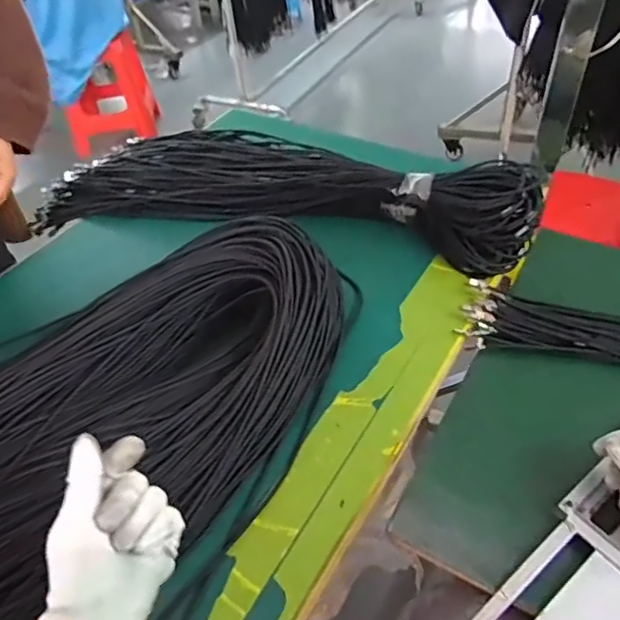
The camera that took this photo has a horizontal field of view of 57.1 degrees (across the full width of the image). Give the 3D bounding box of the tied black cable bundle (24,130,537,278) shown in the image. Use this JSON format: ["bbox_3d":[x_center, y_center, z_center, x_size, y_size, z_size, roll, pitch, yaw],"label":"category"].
[{"bbox_3d":[-0.047,-0.213,0.862,0.734,0.100,0.249,10,46,15],"label":"tied black cable bundle"}]

